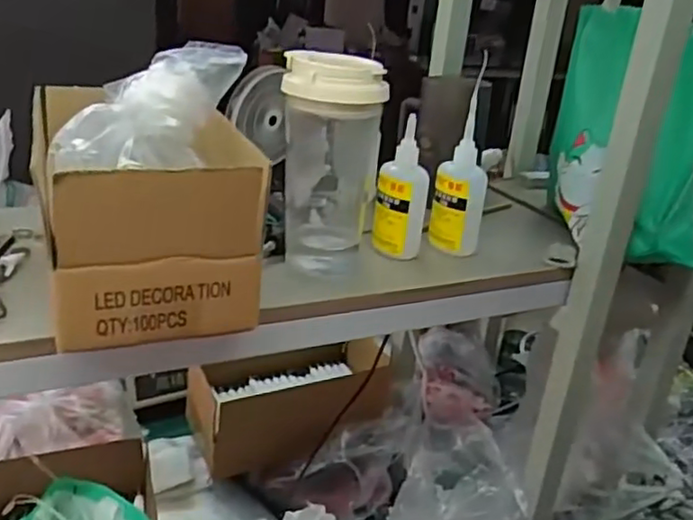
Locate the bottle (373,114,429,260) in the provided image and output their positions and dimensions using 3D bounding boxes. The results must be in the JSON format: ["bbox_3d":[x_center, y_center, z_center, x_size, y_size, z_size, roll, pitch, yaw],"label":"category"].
[{"bbox_3d":[0.053,-0.067,0.642,0.034,0.126,0.049,-7,26,-29],"label":"bottle"}]

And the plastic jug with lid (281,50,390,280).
[{"bbox_3d":[-0.018,-0.079,0.600,0.083,0.203,0.072,4,22,-5],"label":"plastic jug with lid"}]

